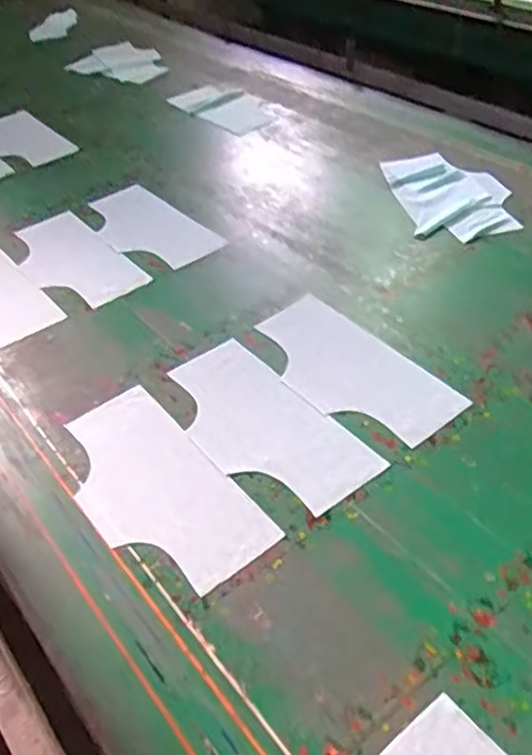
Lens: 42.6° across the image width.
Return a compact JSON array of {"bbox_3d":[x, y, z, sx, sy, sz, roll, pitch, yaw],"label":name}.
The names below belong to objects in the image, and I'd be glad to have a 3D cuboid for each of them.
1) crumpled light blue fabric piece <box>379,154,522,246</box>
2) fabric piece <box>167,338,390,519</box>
[{"bbox_3d":[0.322,-0.334,1.224,0.179,0.022,0.304,-6,42,0],"label":"crumpled light blue fabric piece"},{"bbox_3d":[-0.014,0.055,0.843,0.146,0.008,0.304,-29,44,-22],"label":"fabric piece"}]

